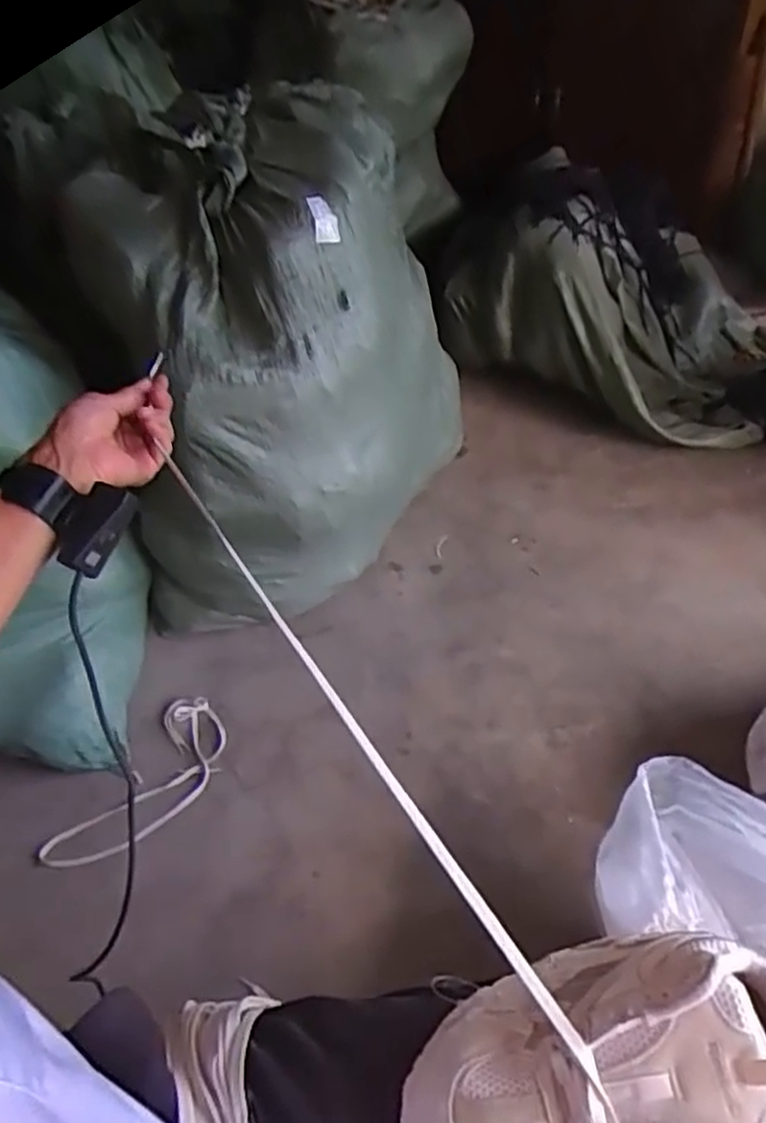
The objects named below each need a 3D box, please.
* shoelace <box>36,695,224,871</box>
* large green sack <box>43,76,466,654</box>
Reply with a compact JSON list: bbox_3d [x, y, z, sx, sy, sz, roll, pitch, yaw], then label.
[{"bbox_3d":[-0.362,0.349,1.116,0.150,0.026,0.320,19,51,22],"label":"shoelace"},{"bbox_3d":[-0.172,-0.296,1.184,0.428,0.671,0.584,17,48,22],"label":"large green sack"}]

